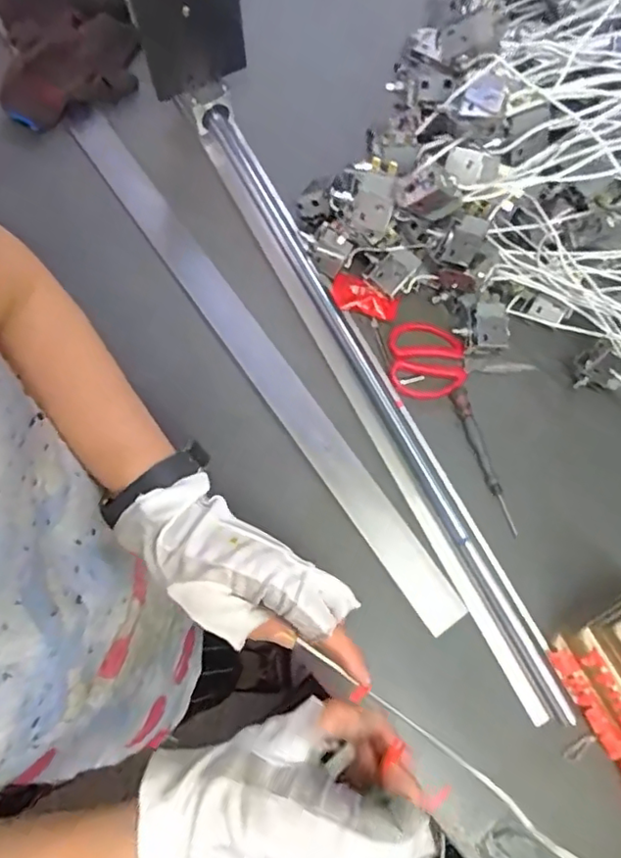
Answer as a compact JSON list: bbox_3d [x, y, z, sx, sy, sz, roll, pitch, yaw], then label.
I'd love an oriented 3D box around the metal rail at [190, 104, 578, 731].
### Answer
[{"bbox_3d":[0.054,-0.051,0.556,0.047,0.027,0.644,-25,75,-8],"label":"metal rail"}]

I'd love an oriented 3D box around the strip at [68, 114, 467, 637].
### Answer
[{"bbox_3d":[-0.059,-0.083,0.574,0.039,0.010,0.621,-33,76,-10],"label":"strip"}]

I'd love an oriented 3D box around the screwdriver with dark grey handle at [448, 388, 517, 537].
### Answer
[{"bbox_3d":[0.162,0.028,0.547,0.016,0.010,0.140,-17,74,-5],"label":"screwdriver with dark grey handle"}]

